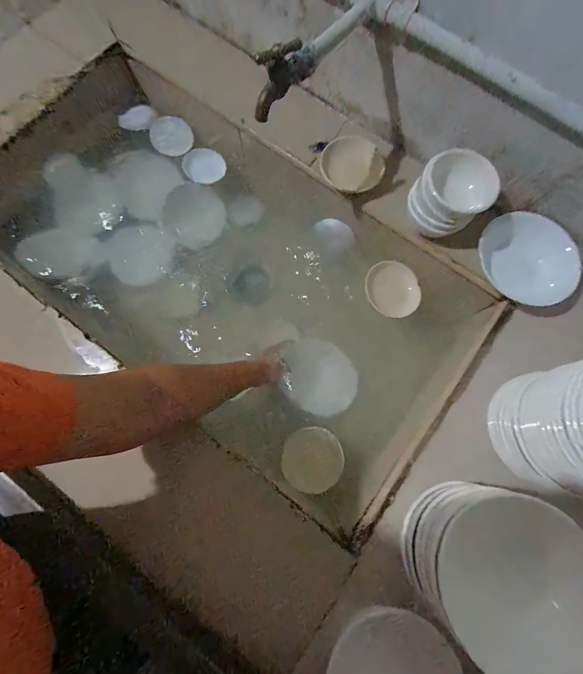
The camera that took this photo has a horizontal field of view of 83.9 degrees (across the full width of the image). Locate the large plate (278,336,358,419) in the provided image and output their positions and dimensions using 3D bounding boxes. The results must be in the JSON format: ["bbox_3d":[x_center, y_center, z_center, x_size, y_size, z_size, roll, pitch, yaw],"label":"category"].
[{"bbox_3d":[0.057,0.082,0.658,0.144,0.040,0.141,1,73,-2],"label":"large plate"}]

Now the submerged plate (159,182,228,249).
[{"bbox_3d":[-0.211,-0.263,0.706,0.130,0.010,0.123,-2,103,-8],"label":"submerged plate"}]

